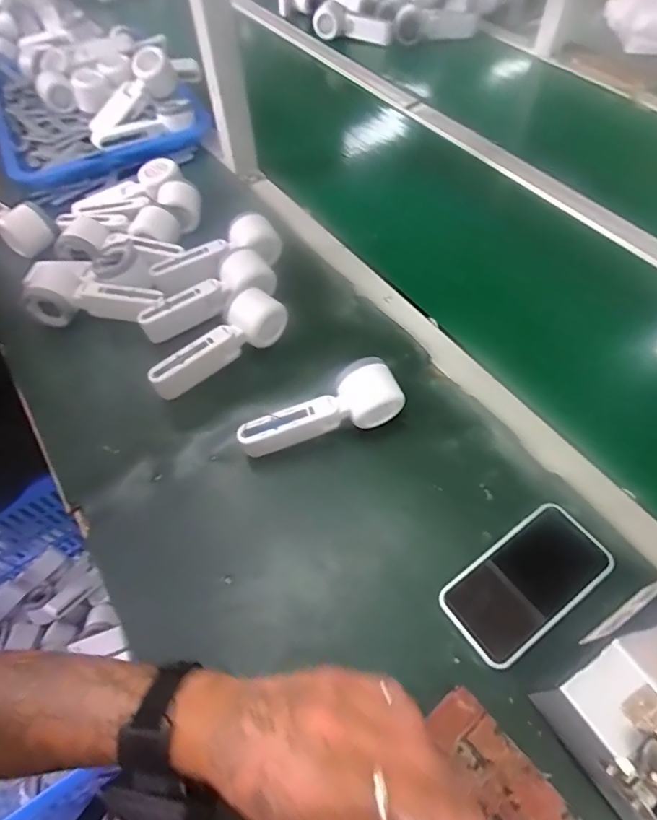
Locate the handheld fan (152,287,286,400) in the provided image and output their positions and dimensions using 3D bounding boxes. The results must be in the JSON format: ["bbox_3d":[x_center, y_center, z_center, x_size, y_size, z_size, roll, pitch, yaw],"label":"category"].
[{"bbox_3d":[-0.119,-0.067,0.559,0.056,0.057,0.168,37,65,24],"label":"handheld fan"}]

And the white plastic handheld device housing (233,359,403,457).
[{"bbox_3d":[-0.007,0.007,0.502,0.162,0.053,0.053,-23,59,-13],"label":"white plastic handheld device housing"}]

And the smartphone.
[{"bbox_3d":[0.170,0.145,0.425,0.144,0.015,0.077,-32,61,-18],"label":"smartphone"}]

